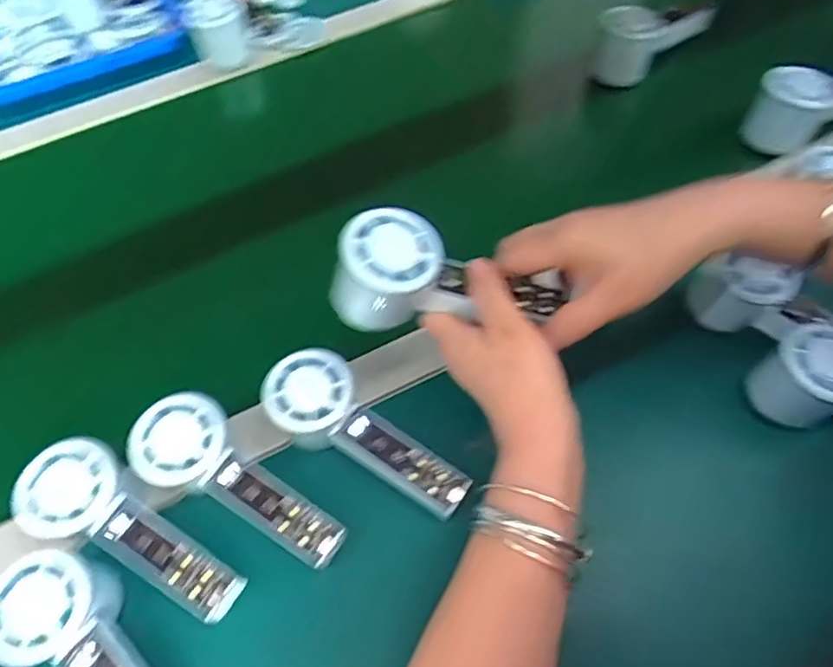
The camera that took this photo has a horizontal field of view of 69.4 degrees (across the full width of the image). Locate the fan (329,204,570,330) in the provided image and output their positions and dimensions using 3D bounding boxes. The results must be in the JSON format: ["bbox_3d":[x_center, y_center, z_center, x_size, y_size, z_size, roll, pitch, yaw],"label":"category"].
[{"bbox_3d":[0.020,-0.030,0.386,0.147,0.059,0.054,11,58,-17],"label":"fan"}]

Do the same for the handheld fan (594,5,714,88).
[{"bbox_3d":[0.257,-0.324,0.657,0.164,0.077,0.054,-26,61,-25],"label":"handheld fan"}]

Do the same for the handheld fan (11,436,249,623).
[{"bbox_3d":[-0.182,0.128,0.388,0.153,0.031,0.059,33,66,3],"label":"handheld fan"}]

